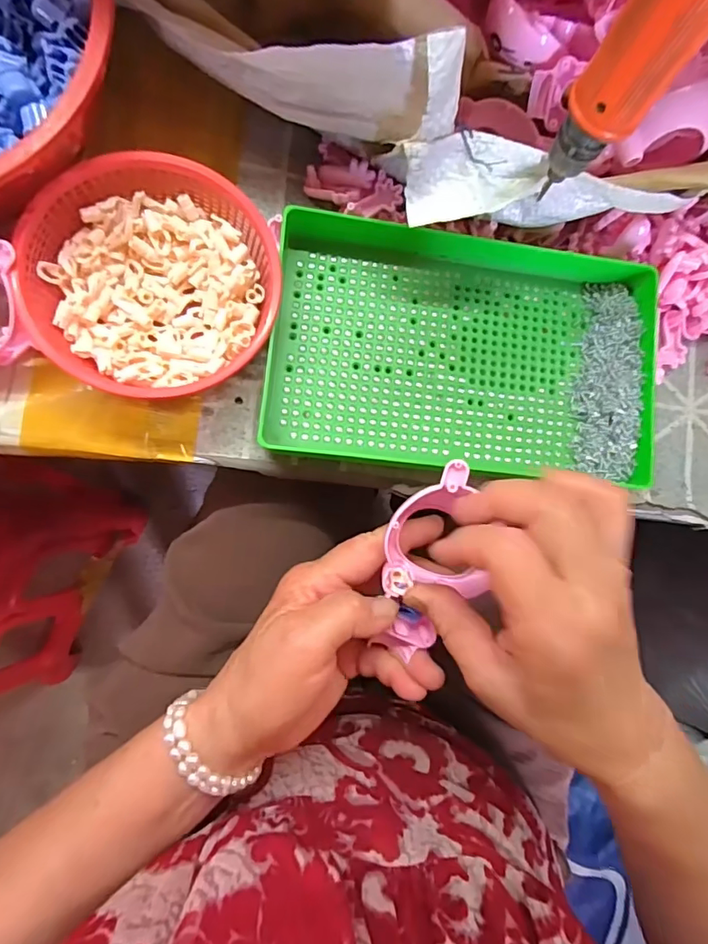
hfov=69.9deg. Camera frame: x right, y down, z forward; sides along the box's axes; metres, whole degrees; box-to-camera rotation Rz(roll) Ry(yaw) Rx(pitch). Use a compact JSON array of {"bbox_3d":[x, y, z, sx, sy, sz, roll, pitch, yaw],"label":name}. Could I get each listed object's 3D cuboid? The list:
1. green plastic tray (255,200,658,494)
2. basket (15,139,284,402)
[{"bbox_3d":[0.070,-0.080,0.325,0.241,0.029,0.151,6,85,-7],"label":"green plastic tray"},{"bbox_3d":[-0.113,-0.111,0.297,0.132,0.045,0.129,1,85,-7],"label":"basket"}]

